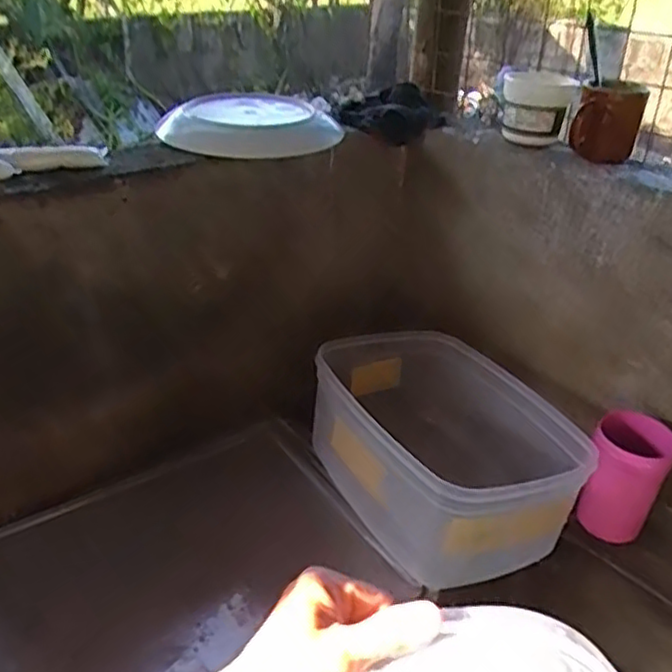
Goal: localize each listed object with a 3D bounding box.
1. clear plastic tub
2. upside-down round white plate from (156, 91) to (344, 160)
[{"bbox_3d":[0.114,0.138,0.830,0.209,0.150,0.311,-13,34,-23],"label":"clear plastic tub"},{"bbox_3d":[-0.115,-0.275,0.888,0.203,0.046,0.182,-13,35,-23],"label":"upside-down round white plate"}]

